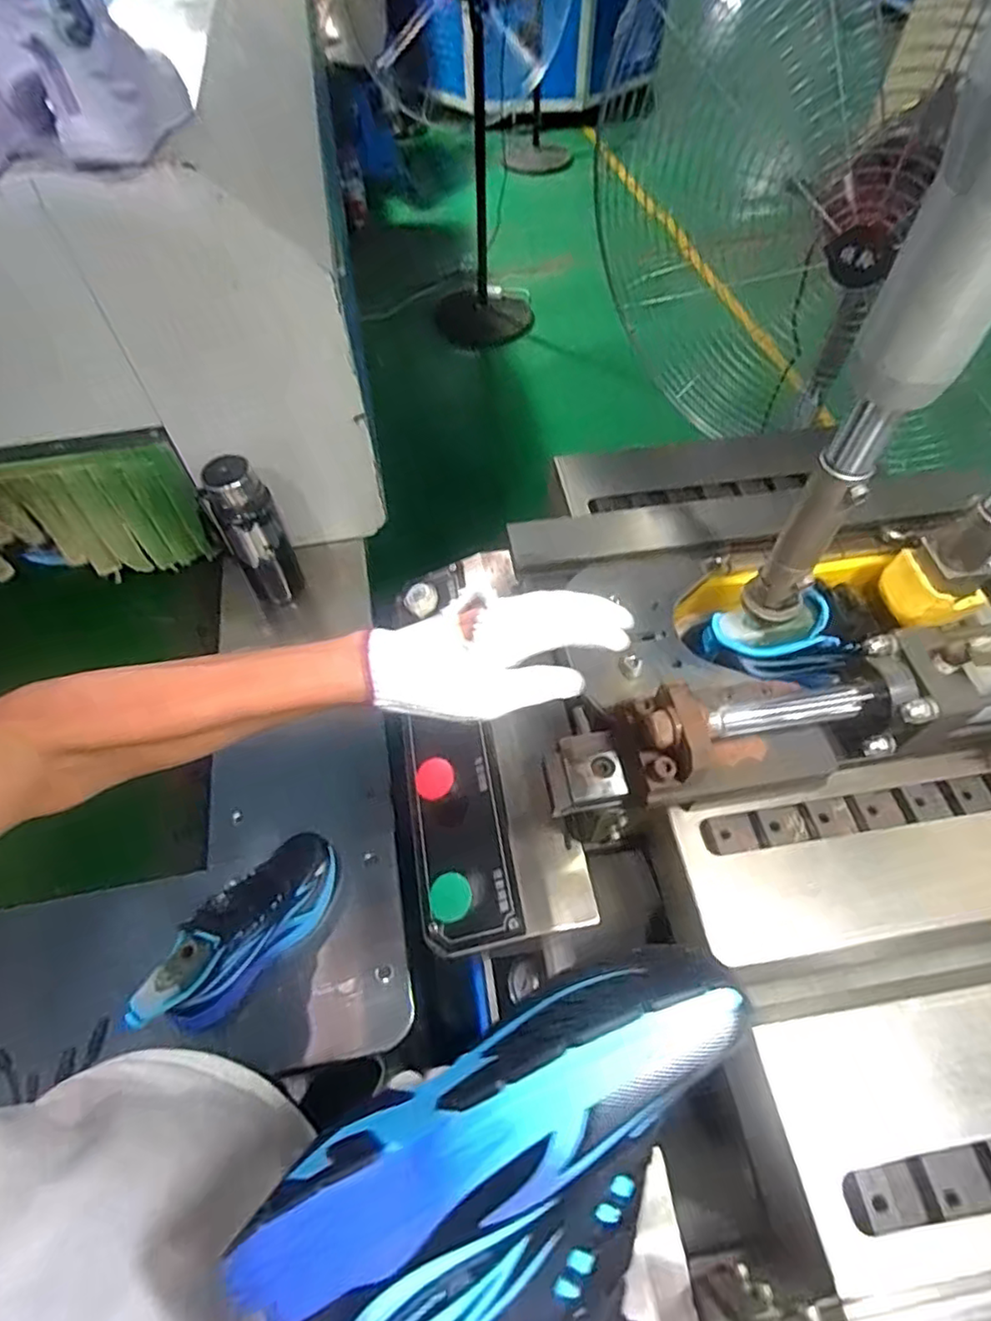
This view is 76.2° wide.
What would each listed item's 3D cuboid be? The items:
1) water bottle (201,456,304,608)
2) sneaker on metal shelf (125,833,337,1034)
[{"bbox_3d":[-0.361,-0.175,0.956,0.089,0.269,0.082,-28,62,-16],"label":"water bottle"},{"bbox_3d":[-0.271,0.292,0.695,0.091,0.116,0.236,23,61,14],"label":"sneaker on metal shelf"}]

